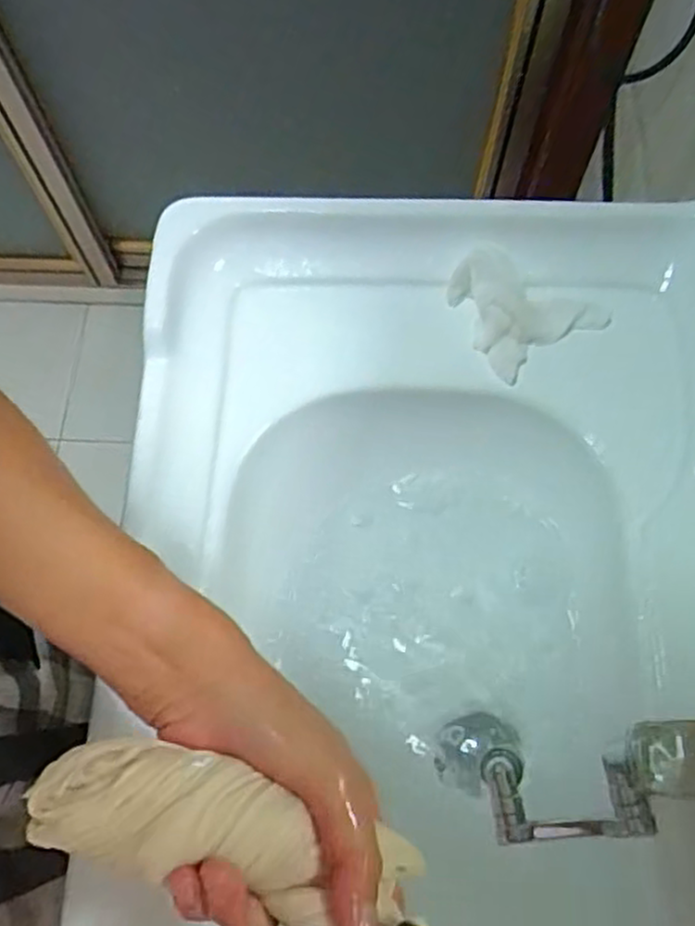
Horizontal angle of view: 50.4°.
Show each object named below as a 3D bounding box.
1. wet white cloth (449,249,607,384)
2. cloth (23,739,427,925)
[{"bbox_3d":[0.137,-0.130,0.577,0.099,0.042,0.098,-32,72,-11],"label":"wet white cloth"},{"bbox_3d":[-0.034,0.163,0.283,0.181,0.046,0.079,32,72,9],"label":"cloth"}]

